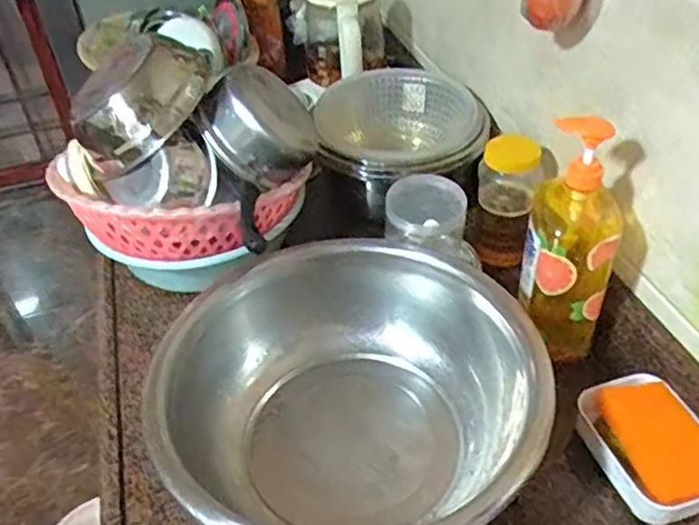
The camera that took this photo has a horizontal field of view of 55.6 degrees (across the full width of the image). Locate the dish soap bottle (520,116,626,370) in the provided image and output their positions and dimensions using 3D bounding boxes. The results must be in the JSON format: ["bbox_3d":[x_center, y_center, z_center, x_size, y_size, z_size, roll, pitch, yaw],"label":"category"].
[{"bbox_3d":[0.246,-0.027,0.736,0.098,0.271,0.114,10,43,16],"label":"dish soap bottle"}]

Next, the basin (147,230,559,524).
[{"bbox_3d":[0.001,0.152,0.681,0.349,0.136,0.366,-2,41,2],"label":"basin"}]

